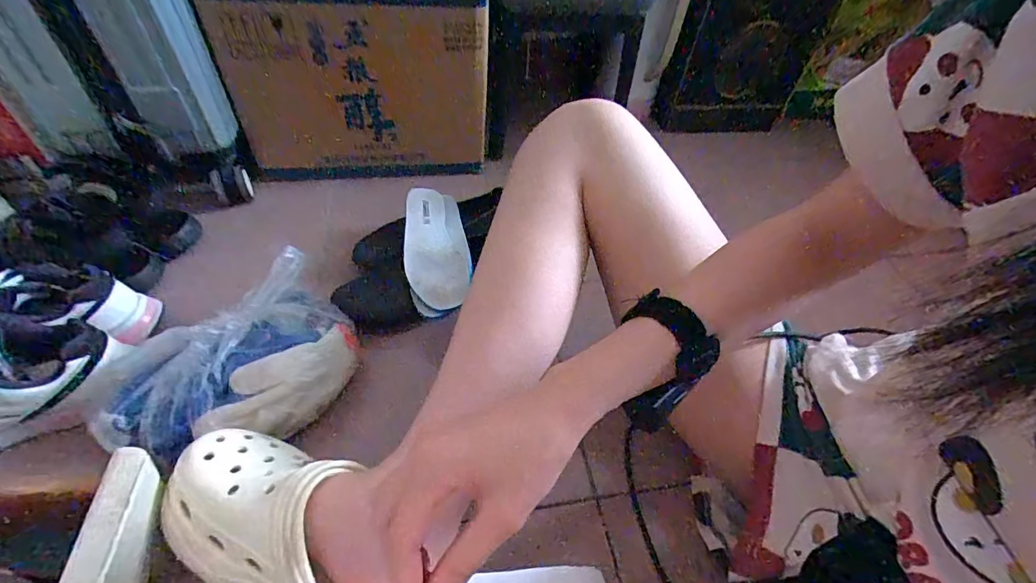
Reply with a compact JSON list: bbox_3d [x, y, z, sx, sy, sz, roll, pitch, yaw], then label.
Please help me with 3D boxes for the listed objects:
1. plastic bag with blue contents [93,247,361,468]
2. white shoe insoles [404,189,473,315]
[{"bbox_3d":[-0.288,0.080,0.478,0.153,0.066,0.231,36,54,24],"label":"plastic bag with blue contents"},{"bbox_3d":[-0.111,-0.065,0.633,0.081,0.021,0.239,-4,49,-10],"label":"white shoe insoles"}]

